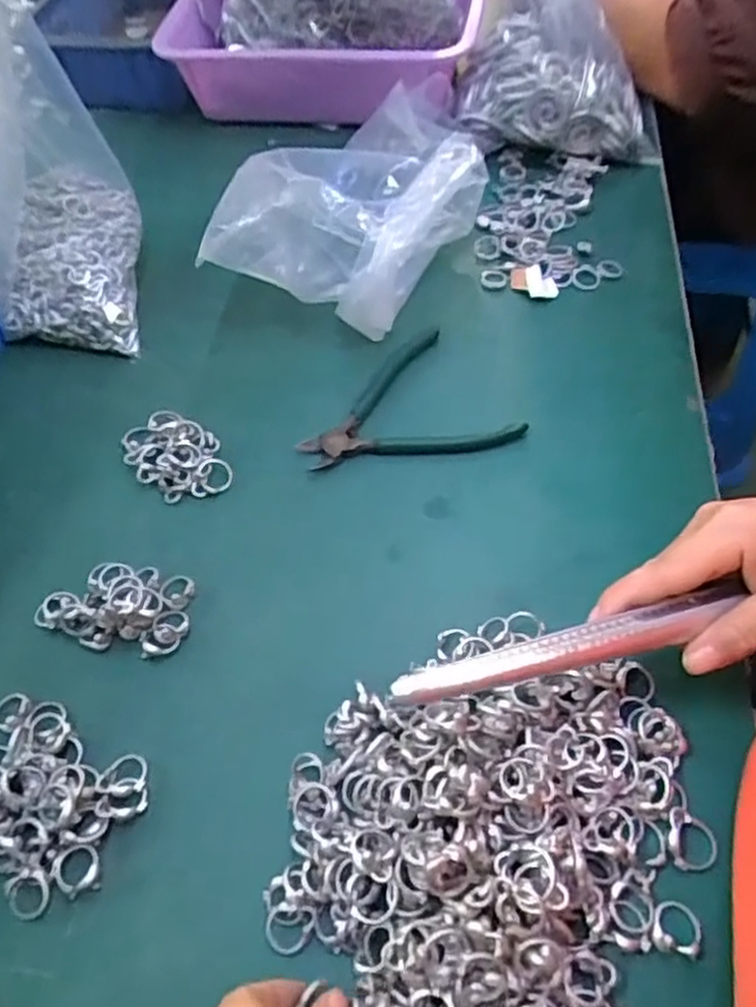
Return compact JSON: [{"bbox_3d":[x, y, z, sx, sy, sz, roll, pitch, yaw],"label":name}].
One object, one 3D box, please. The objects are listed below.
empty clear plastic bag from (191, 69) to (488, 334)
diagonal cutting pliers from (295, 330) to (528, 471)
[{"bbox_3d":[-0.017,-0.206,0.536,0.170,0.085,0.155,9,58,9],"label":"empty clear plastic bag"},{"bbox_3d":[0.020,-0.078,0.503,0.147,0.009,0.113,-5,57,0],"label":"diagonal cutting pliers"}]

